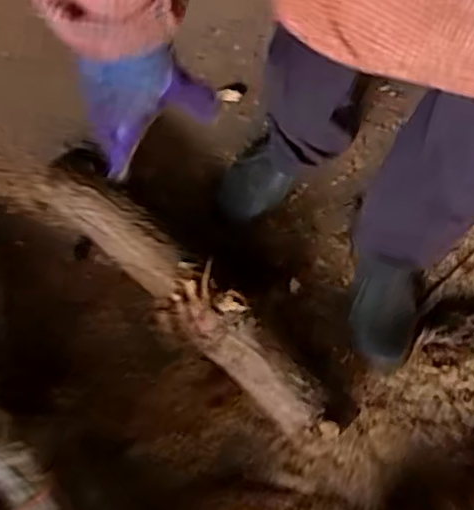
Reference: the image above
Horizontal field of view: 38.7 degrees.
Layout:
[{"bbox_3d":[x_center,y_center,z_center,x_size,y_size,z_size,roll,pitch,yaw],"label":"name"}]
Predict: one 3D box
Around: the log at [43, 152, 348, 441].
[{"bbox_3d":[-0.060,0.052,0.833,0.079,0.076,0.462,-42,79,-16],"label":"log"}]

